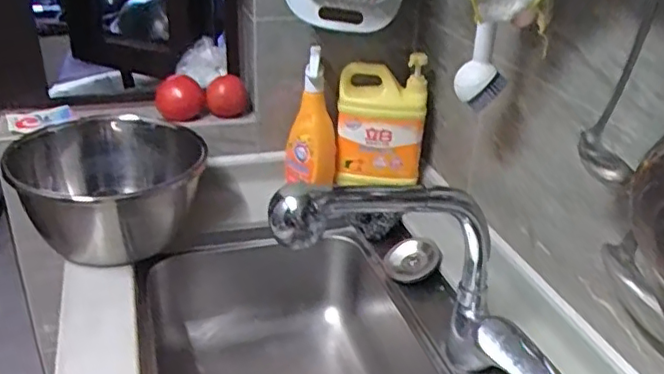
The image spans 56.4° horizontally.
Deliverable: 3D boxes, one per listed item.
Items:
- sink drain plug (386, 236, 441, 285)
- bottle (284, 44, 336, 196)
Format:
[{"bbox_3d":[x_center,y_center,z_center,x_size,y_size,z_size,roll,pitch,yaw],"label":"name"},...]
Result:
[{"bbox_3d":[0.120,0.106,0.906,0.083,0.016,0.071,-5,56,41],"label":"sink drain plug"},{"bbox_3d":[-0.034,-0.110,1.030,0.081,0.242,0.088,-1,29,-6],"label":"bottle"}]

